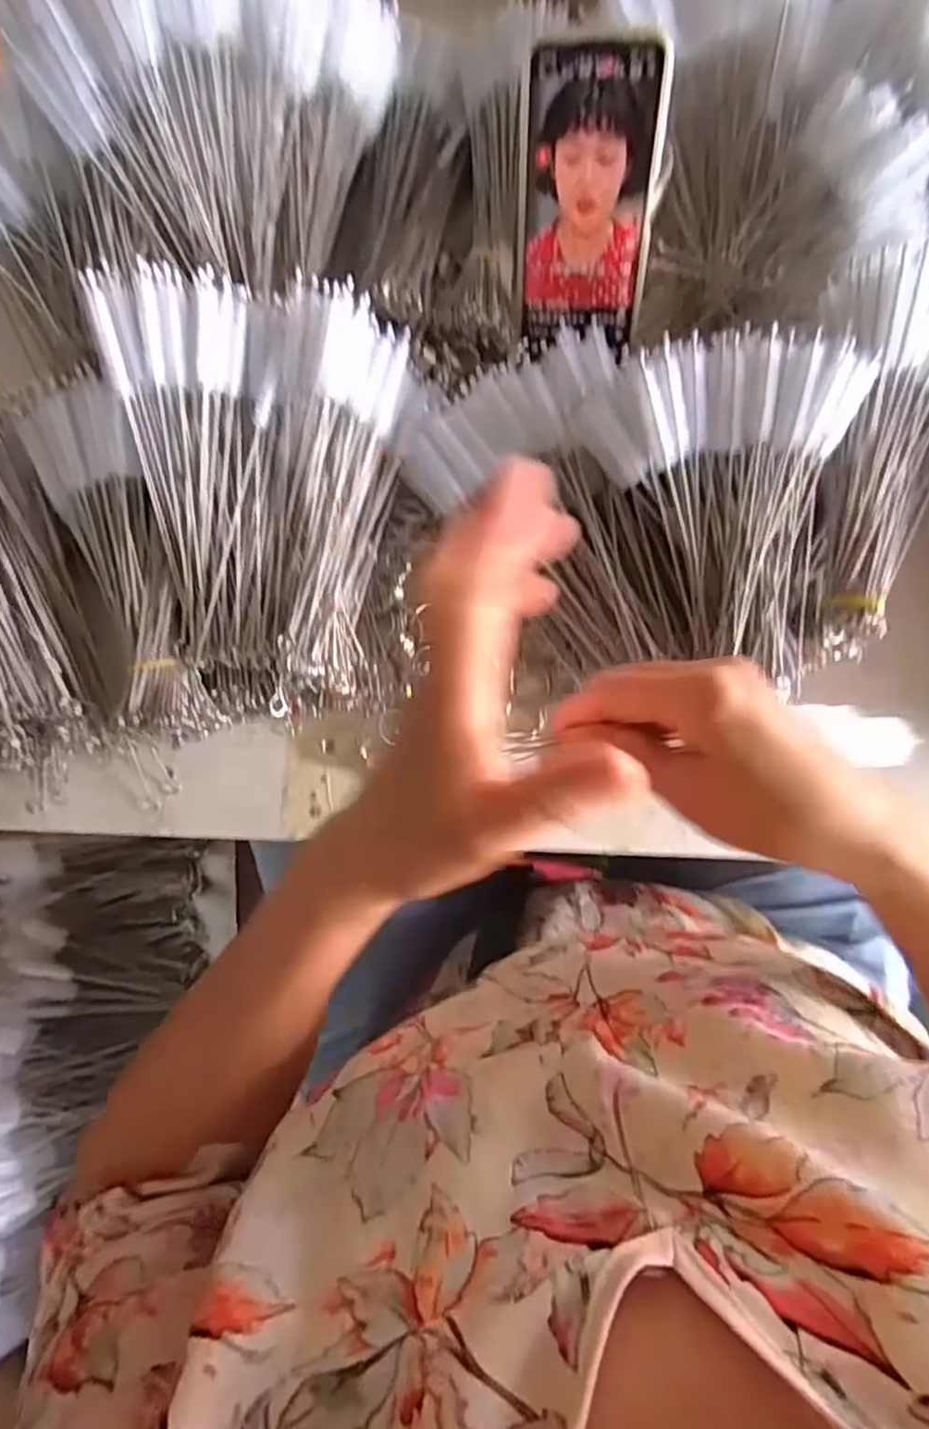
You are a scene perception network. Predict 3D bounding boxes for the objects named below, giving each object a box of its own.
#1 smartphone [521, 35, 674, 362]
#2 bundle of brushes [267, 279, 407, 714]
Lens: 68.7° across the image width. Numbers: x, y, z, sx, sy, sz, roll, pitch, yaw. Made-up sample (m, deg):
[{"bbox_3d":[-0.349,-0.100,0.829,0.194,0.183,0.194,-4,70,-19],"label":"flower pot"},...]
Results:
[{"bbox_3d":[0.074,-0.303,0.409,0.076,0.145,0.006,8,46,9],"label":"smartphone"},{"bbox_3d":[-0.076,-0.120,0.401,0.067,0.060,0.233,6,95,0],"label":"bundle of brushes"}]

